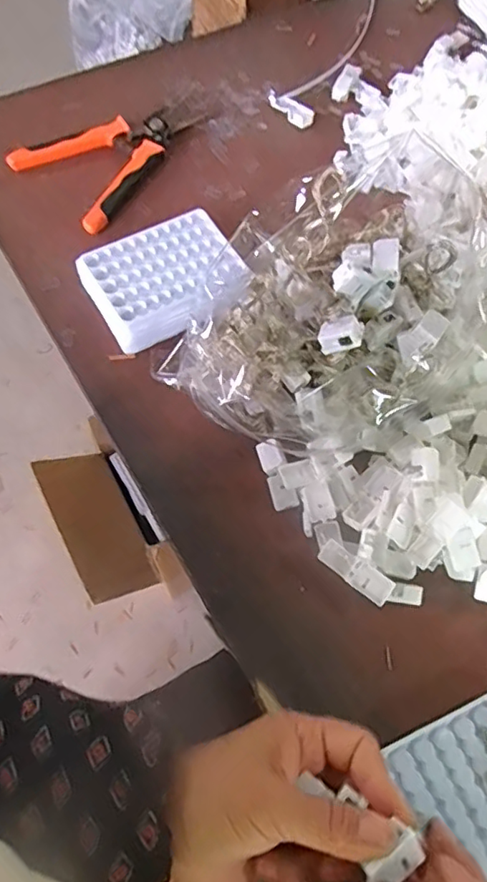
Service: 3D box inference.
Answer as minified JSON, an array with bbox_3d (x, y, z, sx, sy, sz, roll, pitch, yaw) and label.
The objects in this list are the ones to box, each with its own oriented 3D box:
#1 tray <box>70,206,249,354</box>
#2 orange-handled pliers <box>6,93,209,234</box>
[{"bbox_3d":[-0.069,-0.139,0.499,0.128,0.035,0.102,-27,68,-14],"label":"tray"},{"bbox_3d":[-0.124,-0.304,0.583,0.126,0.019,0.192,41,70,16],"label":"orange-handled pliers"}]

